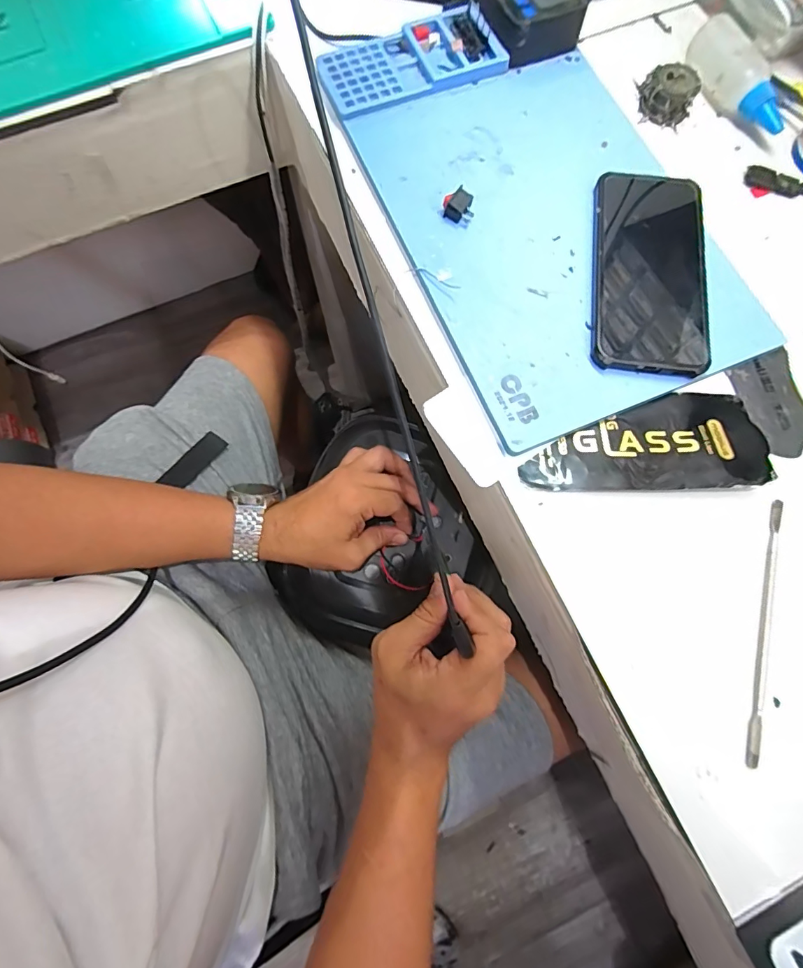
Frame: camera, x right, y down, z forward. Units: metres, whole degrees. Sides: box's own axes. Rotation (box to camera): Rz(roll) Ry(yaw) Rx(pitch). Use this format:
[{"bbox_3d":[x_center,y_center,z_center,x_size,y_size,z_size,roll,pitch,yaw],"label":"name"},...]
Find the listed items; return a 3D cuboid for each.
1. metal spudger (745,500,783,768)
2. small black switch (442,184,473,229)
[{"bbox_3d":[0.226,0.088,0.281,0.008,0.004,0.161,17,76,4],"label":"metal spudger"},{"bbox_3d":[0.043,-0.209,0.343,0.023,0.015,0.020,24,76,6],"label":"small black switch"}]

